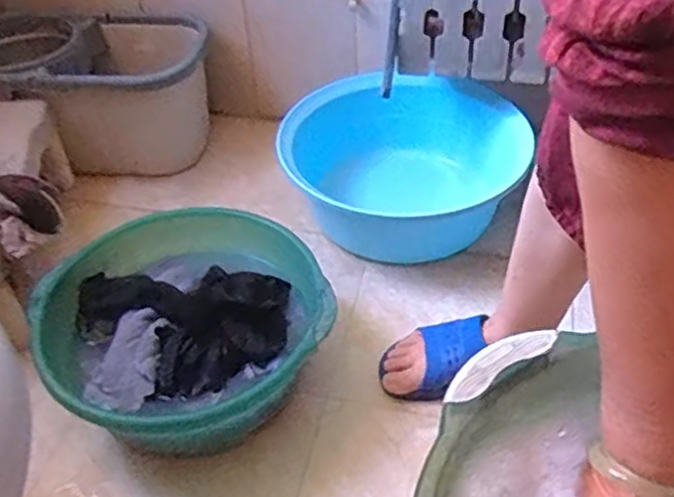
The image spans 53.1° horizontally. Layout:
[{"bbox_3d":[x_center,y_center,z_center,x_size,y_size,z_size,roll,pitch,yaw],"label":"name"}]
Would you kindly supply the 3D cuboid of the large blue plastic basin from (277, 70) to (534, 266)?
[{"bbox_3d":[0.101,-0.136,1.082,0.377,0.158,0.302,2,43,4],"label":"large blue plastic basin"}]

